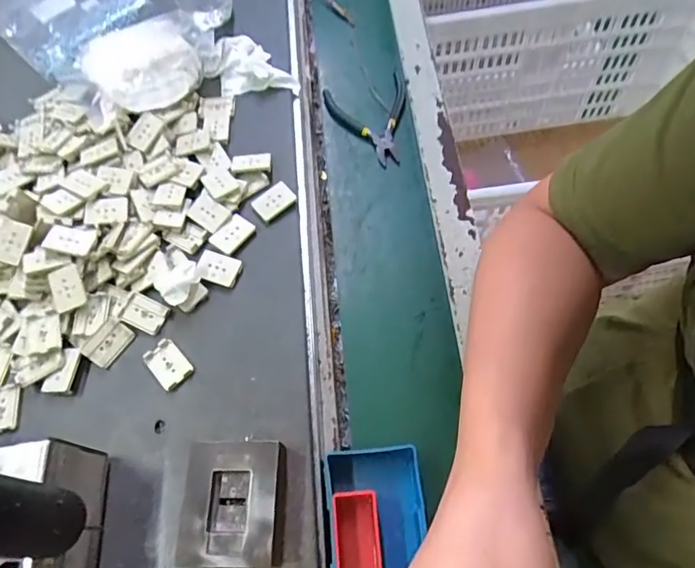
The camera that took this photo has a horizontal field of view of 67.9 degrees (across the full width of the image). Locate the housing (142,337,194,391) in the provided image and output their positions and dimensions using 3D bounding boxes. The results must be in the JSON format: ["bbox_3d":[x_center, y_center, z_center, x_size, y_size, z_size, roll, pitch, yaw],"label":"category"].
[{"bbox_3d":[-0.149,0.067,0.429,0.028,0.004,0.042,-40,67,-17],"label":"housing"}]

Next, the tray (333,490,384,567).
[{"bbox_3d":[0.009,0.192,0.367,0.032,0.014,0.082,-4,62,1],"label":"tray"}]

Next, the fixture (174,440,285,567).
[{"bbox_3d":[-0.080,0.155,0.368,0.070,0.028,0.079,-2,62,2],"label":"fixture"}]

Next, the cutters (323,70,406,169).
[{"bbox_3d":[0.032,-0.182,0.575,0.091,0.014,0.122,-17,63,-6],"label":"cutters"}]

